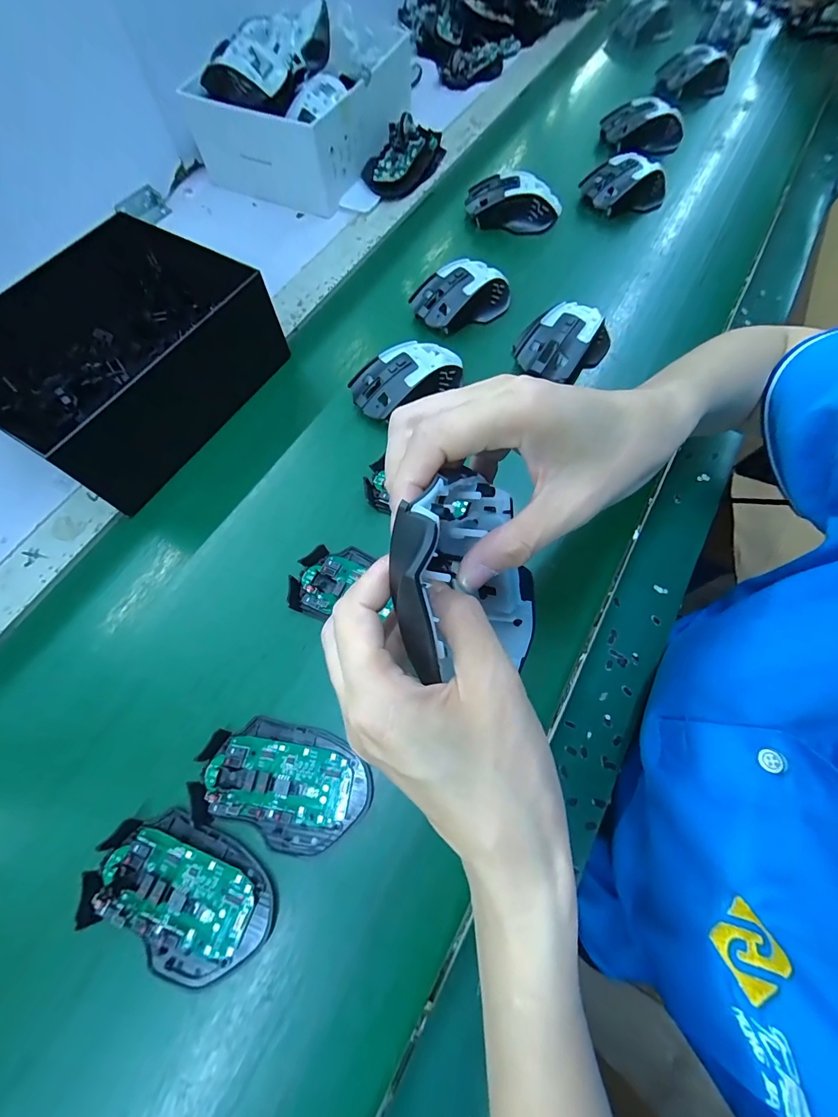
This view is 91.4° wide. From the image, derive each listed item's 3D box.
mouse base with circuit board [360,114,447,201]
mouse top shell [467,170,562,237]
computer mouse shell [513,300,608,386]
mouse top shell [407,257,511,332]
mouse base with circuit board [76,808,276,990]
[{"bbox_3d":[-0.016,-0.531,0.535,0.075,0.041,0.154,32,72,13],"label":"mouse base with circuit board"},{"bbox_3d":[0.115,-0.427,0.492,0.114,0.040,0.055,8,68,4],"label":"mouse top shell"},{"bbox_3d":[0.145,-0.220,0.409,0.103,0.037,0.070,-36,72,-13],"label":"computer mouse shell"},{"bbox_3d":[0.048,-0.280,0.433,0.111,0.036,0.060,-24,70,-9],"label":"mouse top shell"},{"bbox_3d":[-0.148,0.207,0.252,0.113,0.015,0.070,25,71,11],"label":"mouse base with circuit board"}]

